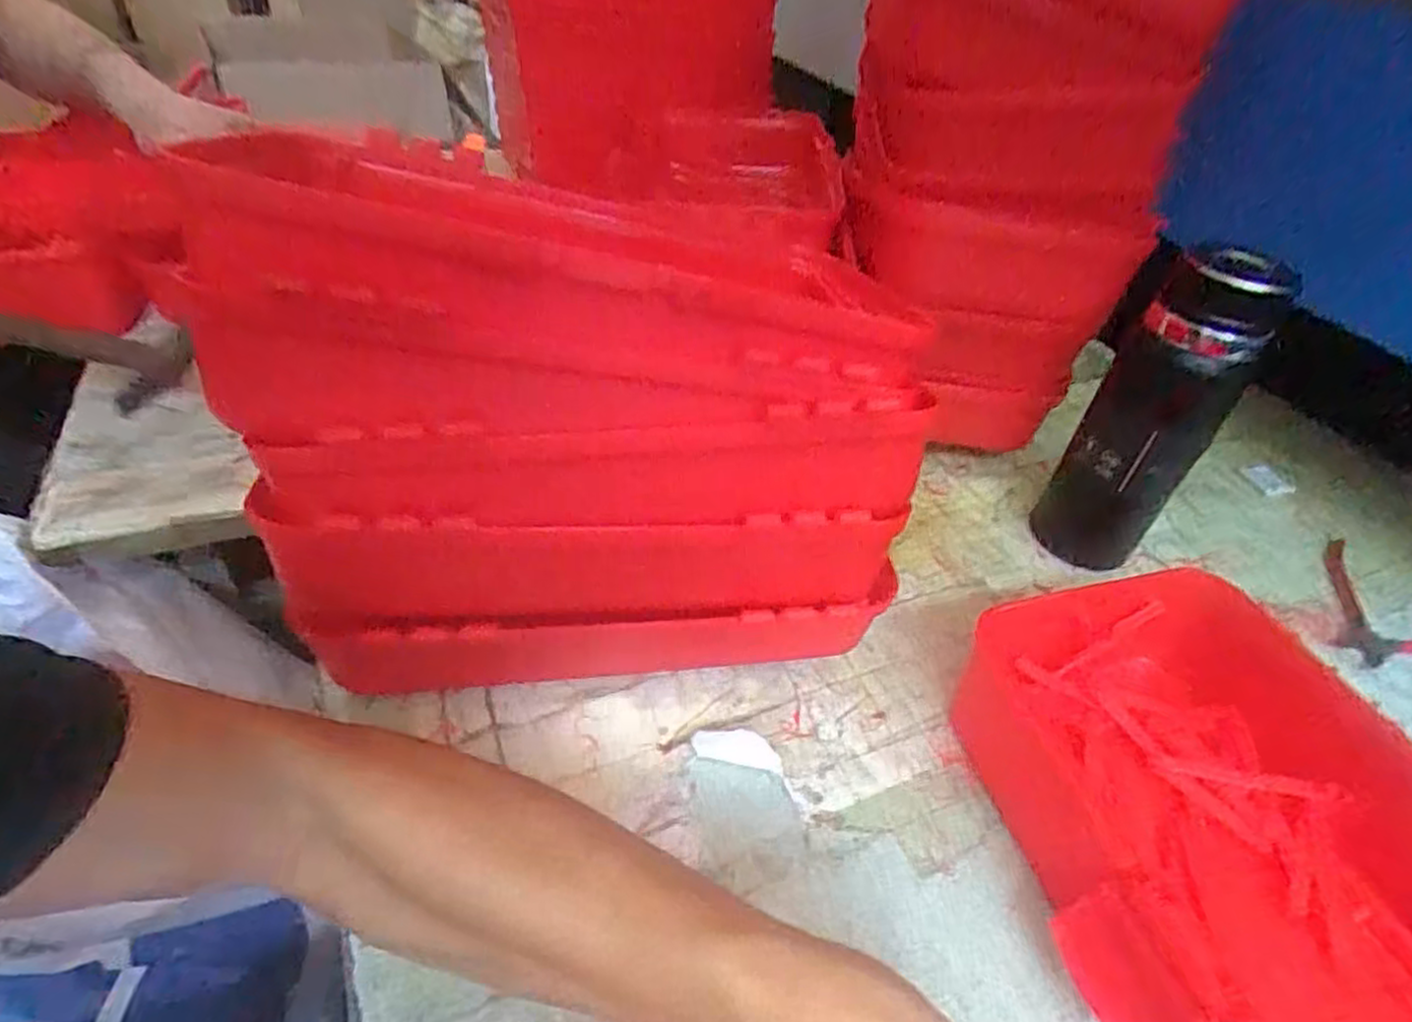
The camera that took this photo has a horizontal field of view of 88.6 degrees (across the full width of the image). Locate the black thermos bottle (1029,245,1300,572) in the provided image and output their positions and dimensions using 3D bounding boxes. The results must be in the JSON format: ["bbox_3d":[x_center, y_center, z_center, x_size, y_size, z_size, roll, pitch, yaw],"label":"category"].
[{"bbox_3d":[0.322,-0.059,0.525,0.077,0.233,0.079,-30,52,-34],"label":"black thermos bottle"}]

